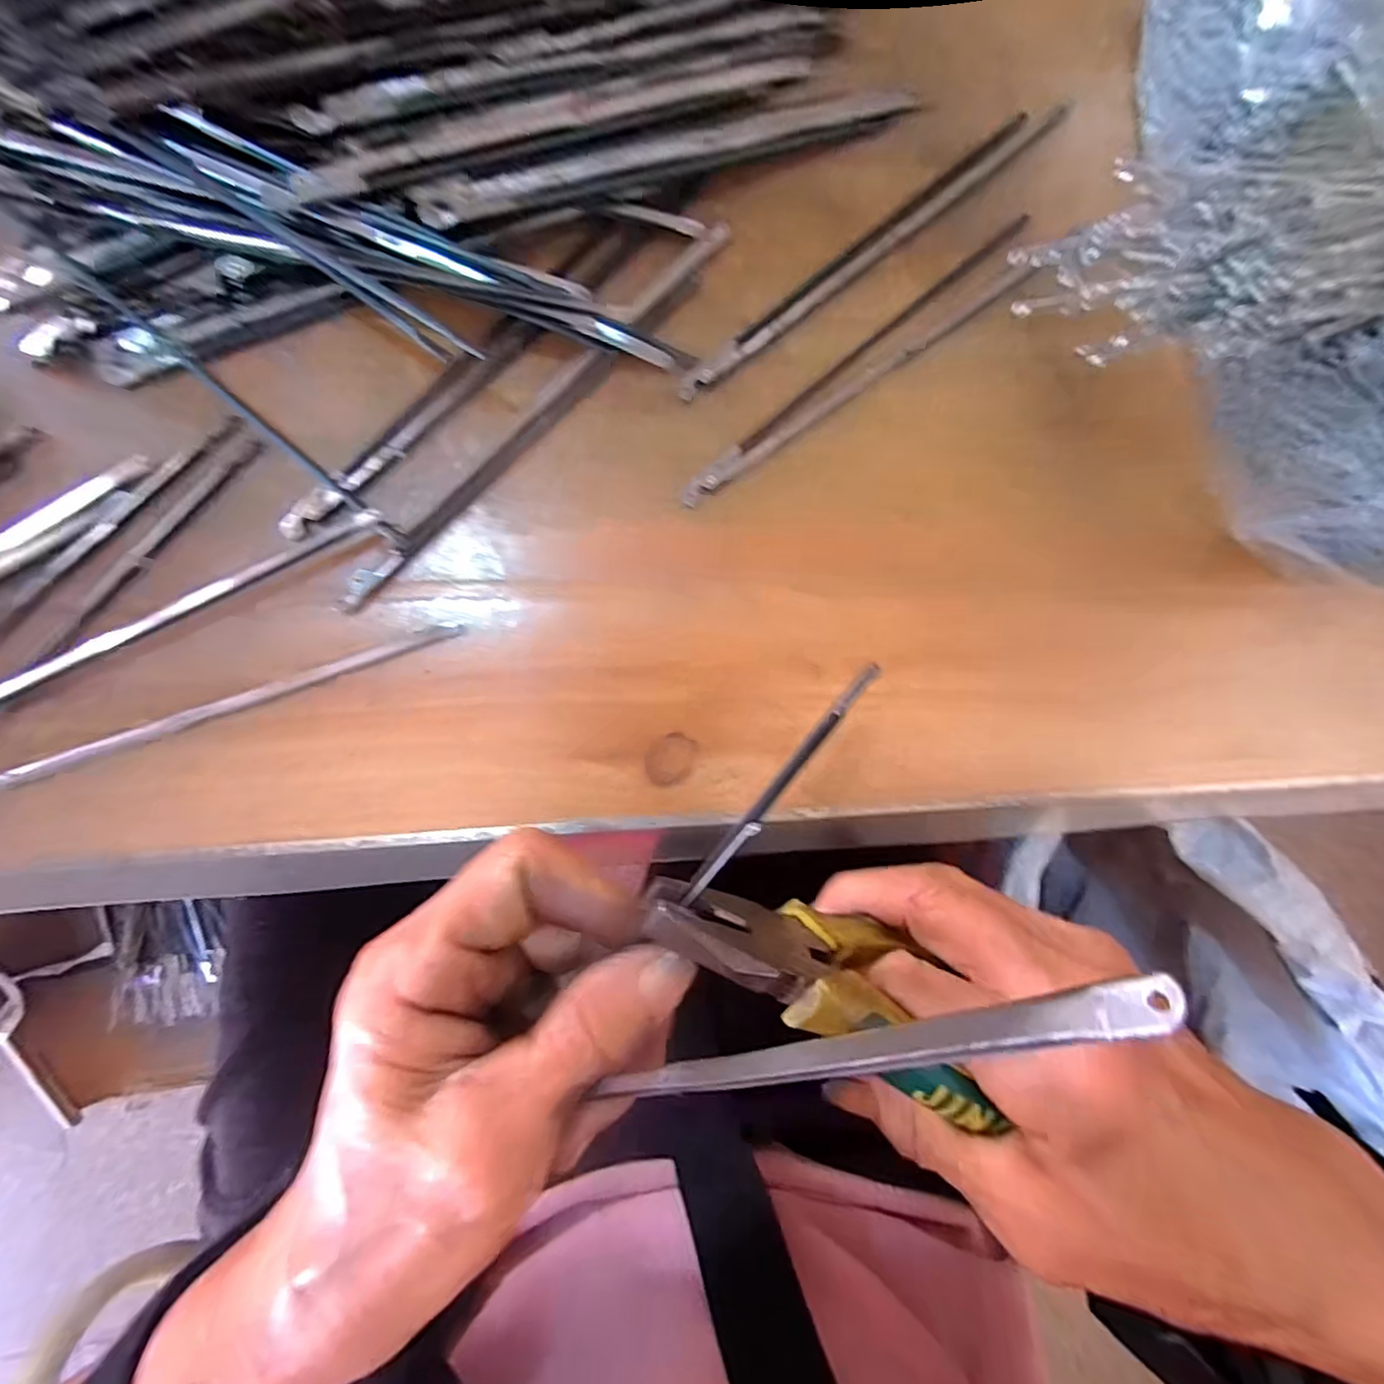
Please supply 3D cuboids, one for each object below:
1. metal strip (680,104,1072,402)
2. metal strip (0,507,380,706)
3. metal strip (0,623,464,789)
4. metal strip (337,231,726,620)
[{"bbox_3d":[0.067,-0.165,0.223,0.181,0.004,0.015,-39,96,-4],"label":"metal strip"},{"bbox_3d":[-0.184,-0.017,0.194,0.178,0.010,0.007,-27,95,-5],"label":"metal strip"},{"bbox_3d":[-0.162,0.006,0.202,0.169,0.006,0.007,-20,94,-6],"label":"metal strip"},{"bbox_3d":[-0.053,-0.097,0.211,0.184,0.006,0.012,-45,96,-4],"label":"metal strip"}]

